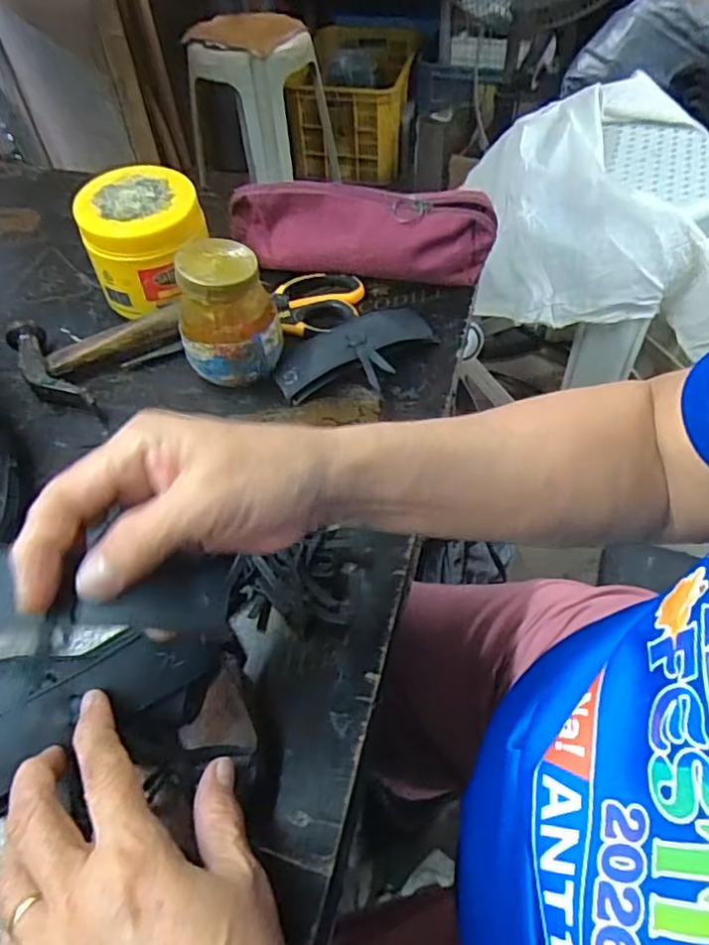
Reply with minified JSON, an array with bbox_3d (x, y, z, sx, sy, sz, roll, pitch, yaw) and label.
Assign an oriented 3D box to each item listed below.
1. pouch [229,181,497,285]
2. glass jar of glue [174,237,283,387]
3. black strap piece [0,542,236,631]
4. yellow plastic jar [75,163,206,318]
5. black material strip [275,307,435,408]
[{"bbox_3d":[0.001,-0.206,0.545,0.229,0.062,0.049,7,53,8],"label":"pouch"},{"bbox_3d":[-0.091,-0.114,0.453,0.068,0.089,0.060,-13,53,-7],"label":"glass jar of glue"},{"bbox_3d":[-0.109,0.049,0.259,0.111,0.018,0.035,0,52,-4],"label":"black strap piece"},{"bbox_3d":[-0.168,-0.189,0.516,0.093,0.078,0.090,-1,52,2],"label":"yellow plastic jar"},{"bbox_3d":[0.006,-0.090,0.485,0.131,0.032,0.061,-24,55,-15],"label":"black material strip"}]

